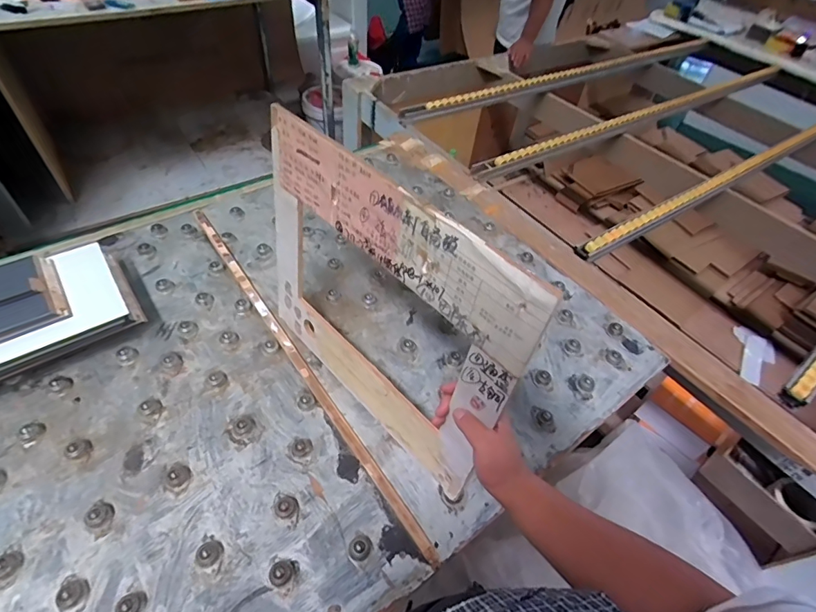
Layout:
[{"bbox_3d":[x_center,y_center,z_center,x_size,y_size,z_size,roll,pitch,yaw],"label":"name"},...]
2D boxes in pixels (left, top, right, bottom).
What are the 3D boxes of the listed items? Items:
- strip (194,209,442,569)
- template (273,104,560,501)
[{"bbox_3d":[-0.203,0.073,0.765,0.021,0.029,0.801,-28,57,-26],"label":"strip"},{"bbox_3d":[-0.048,0.002,0.576,0.010,0.378,0.423,-28,55,-37],"label":"template"}]

